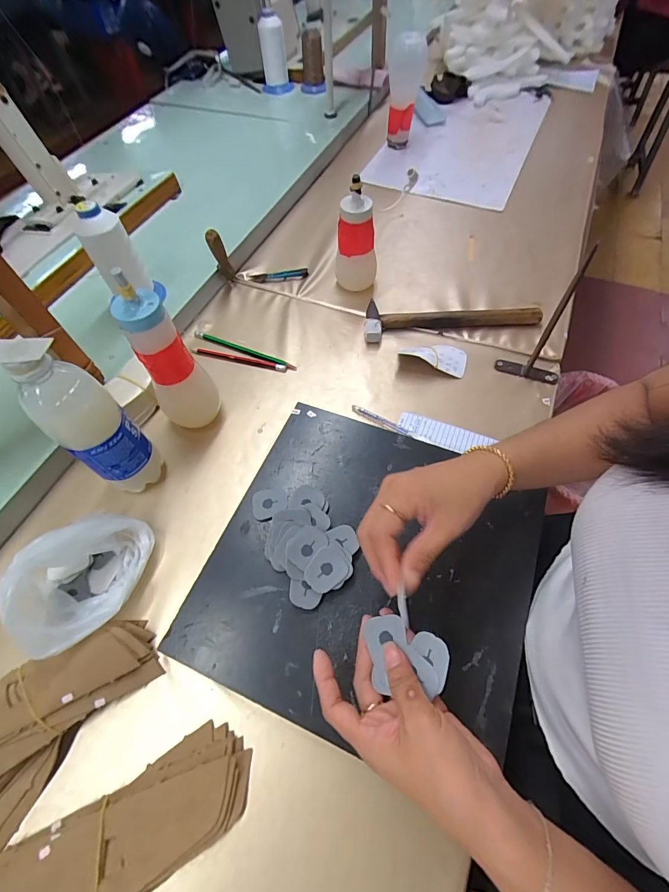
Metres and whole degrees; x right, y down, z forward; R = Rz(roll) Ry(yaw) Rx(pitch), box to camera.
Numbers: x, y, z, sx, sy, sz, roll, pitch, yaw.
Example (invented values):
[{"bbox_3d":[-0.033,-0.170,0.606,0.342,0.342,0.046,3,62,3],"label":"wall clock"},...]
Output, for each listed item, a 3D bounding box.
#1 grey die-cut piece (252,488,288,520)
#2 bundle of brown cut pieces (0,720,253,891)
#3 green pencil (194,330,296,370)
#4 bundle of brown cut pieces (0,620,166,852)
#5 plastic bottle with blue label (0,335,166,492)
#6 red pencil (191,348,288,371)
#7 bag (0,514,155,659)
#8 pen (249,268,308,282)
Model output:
[{"bbox_3d":[-0.069,0.061,0.417,0.038,0.004,0.033,-12,60,-5],"label":"grey die-cut piece"},{"bbox_3d":[-0.160,0.301,0.299,0.194,0.020,0.073,-27,62,-13],"label":"bundle of brown cut pieces"},{"bbox_3d":[-0.132,-0.141,0.564,0.169,0.004,0.011,20,62,14],"label":"green pencil"},{"bbox_3d":[-0.254,0.236,0.333,0.096,0.040,0.200,39,68,22],"label":"bundle of brown cut pieces"},{"bbox_3d":[-0.236,-0.017,0.384,0.054,0.206,0.059,-1,59,2],"label":"plastic bottle with blue label"},{"bbox_3d":[-0.140,-0.125,0.557,0.147,0.007,0.011,13,61,10],"label":"red pencil"},{"bbox_3d":[-0.233,0.126,0.367,0.122,0.086,0.097,-34,64,-16],"label":"bag"},{"bbox_3d":[-0.093,-0.284,0.648,0.096,0.012,0.019,-7,59,-1],"label":"pen"}]

